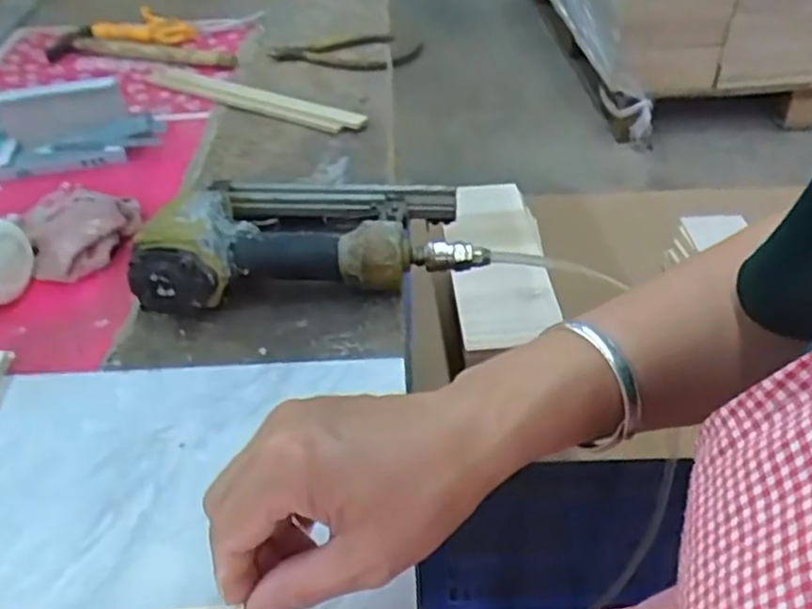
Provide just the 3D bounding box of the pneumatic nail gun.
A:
[{"bbox_3d":[-0.071,-0.063,0.555,0.244,0.065,0.155,-3,42,-2],"label":"pneumatic nail gun"}]

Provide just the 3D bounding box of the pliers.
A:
[{"bbox_3d":[-0.077,-0.310,0.858,0.182,0.022,0.091,8,42,13],"label":"pliers"}]

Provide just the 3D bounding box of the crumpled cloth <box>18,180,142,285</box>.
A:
[{"bbox_3d":[-0.276,-0.066,0.591,0.105,0.041,0.098,-22,44,-21],"label":"crumpled cloth"}]

